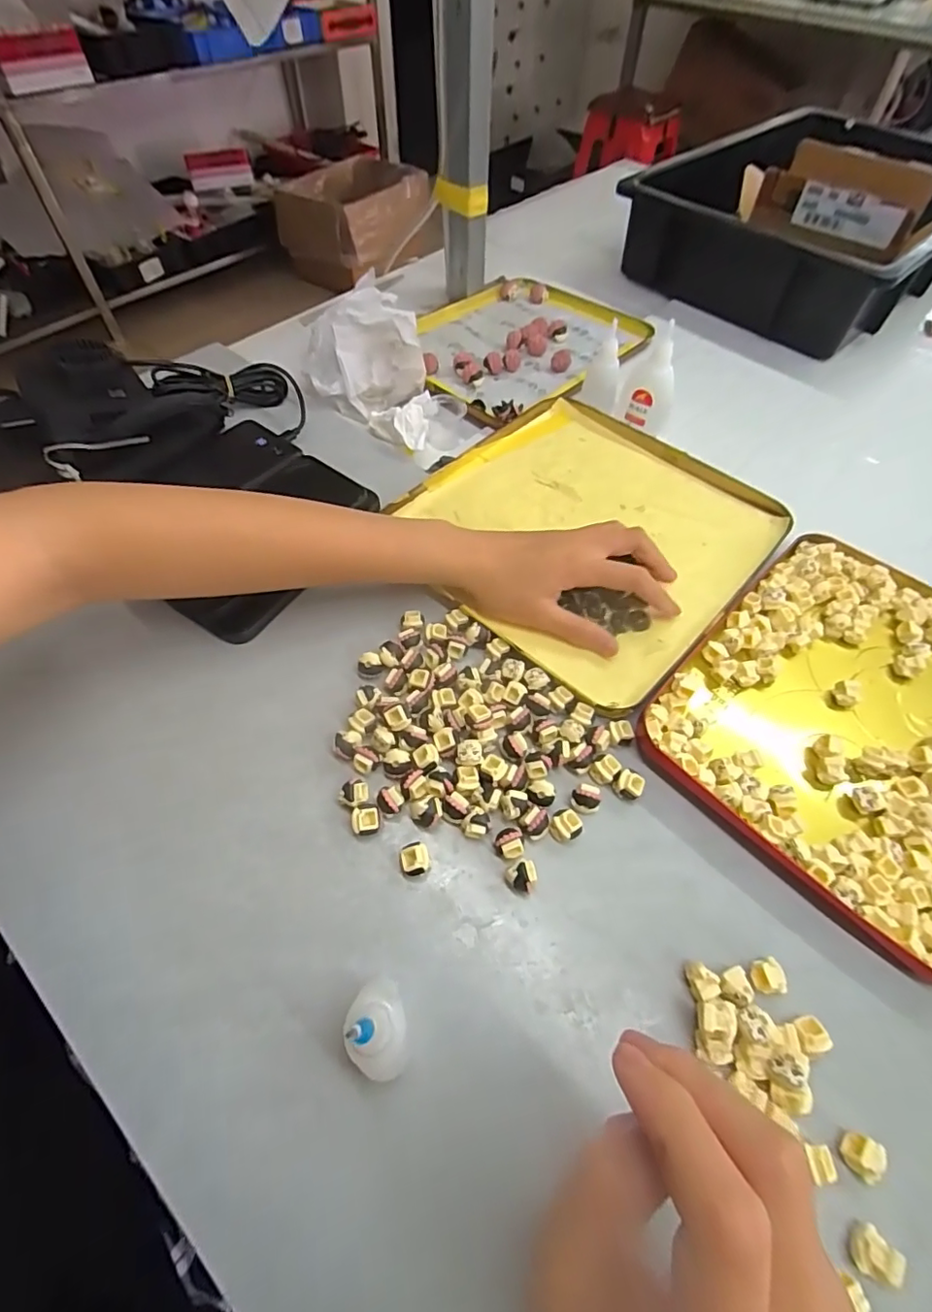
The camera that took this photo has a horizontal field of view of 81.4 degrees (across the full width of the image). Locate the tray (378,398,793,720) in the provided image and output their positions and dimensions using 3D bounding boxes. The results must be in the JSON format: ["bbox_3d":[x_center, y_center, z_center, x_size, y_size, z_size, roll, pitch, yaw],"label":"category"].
[{"bbox_3d":[0.090,-0.098,0.424,0.240,0.020,0.244,37,64,21],"label":"tray"}]

